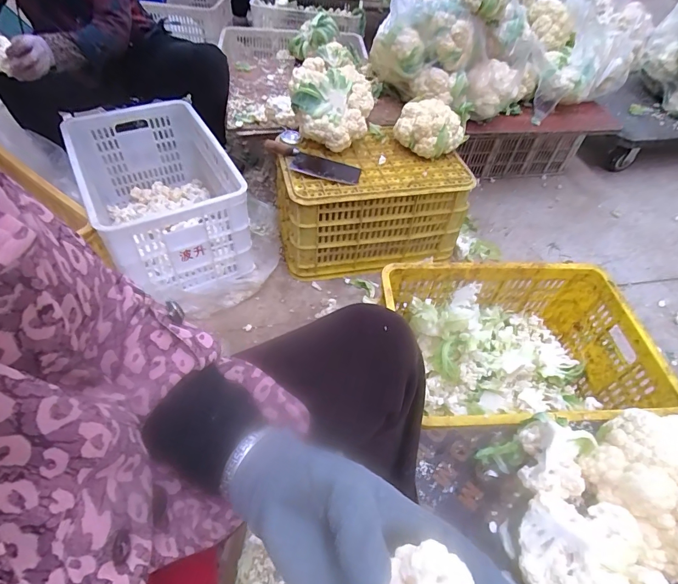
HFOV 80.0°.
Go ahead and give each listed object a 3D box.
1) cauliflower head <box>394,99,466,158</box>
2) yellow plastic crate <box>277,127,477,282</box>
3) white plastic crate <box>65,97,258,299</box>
[{"bbox_3d":[0.242,-0.456,1.127,0.131,0.114,0.164,-32,61,-26],"label":"cauliflower head"},{"bbox_3d":[0.083,-0.268,1.201,0.502,0.270,0.293,-11,54,-13],"label":"yellow plastic crate"},{"bbox_3d":[-0.502,-0.281,1.150,0.374,0.259,0.529,-18,56,-18],"label":"white plastic crate"}]

